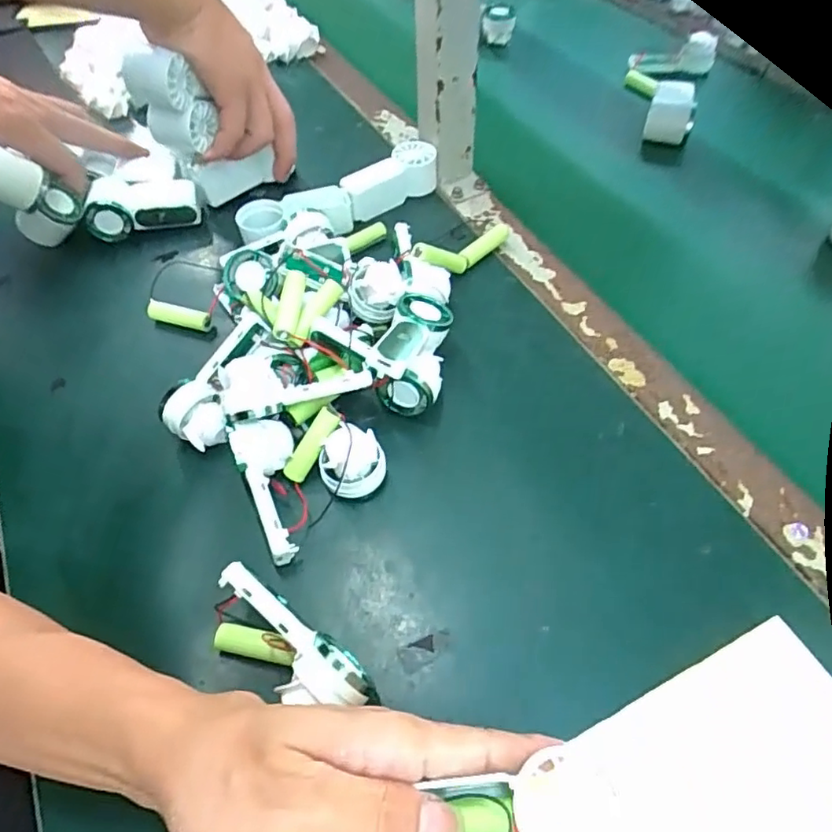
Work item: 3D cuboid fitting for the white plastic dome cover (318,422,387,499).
[{"bbox_3d":[-0.039,0.031,0.369,0.036,0.037,0.038,34,62,22],"label":"white plastic dome cover"}]

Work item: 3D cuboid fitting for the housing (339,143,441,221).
[{"bbox_3d":[-0.025,-0.211,0.534,0.095,0.034,0.043,-34,61,-21],"label":"housing"}]

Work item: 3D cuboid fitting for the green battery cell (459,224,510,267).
[{"bbox_3d":[0.058,-0.141,0.488,0.015,0.016,0.058,38,65,25],"label":"green battery cell"}]

